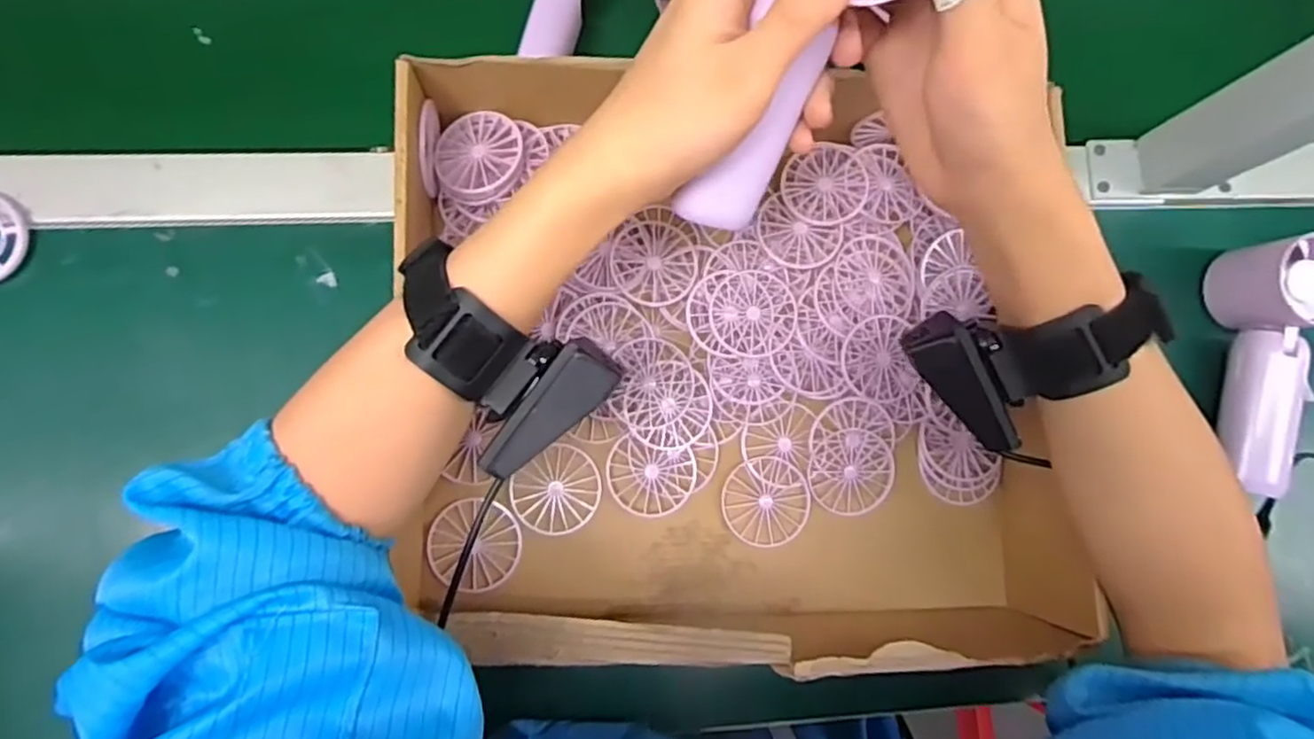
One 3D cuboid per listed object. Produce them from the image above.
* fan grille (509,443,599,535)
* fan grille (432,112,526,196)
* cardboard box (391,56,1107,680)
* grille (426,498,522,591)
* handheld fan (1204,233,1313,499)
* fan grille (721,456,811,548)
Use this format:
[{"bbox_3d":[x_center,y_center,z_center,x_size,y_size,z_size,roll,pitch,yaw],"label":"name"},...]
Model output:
[{"bbox_3d":[-0.055,0.068,0.388,0.048,0.004,0.046,1,83,-6],"label":"fan grille"},{"bbox_3d":[-0.100,-0.121,0.387,0.048,0.012,0.049,-10,84,-7],"label":"fan grille"},{"bbox_3d":[0.039,-0.006,0.369,0.333,0.079,0.295,2,83,-6],"label":"cardboard box"},{"bbox_3d":[-0.101,0.097,0.385,0.049,0.008,0.047,0,74,0],"label":"grille"},{"bbox_3d":[0.378,-0.001,0.422,0.065,0.060,0.150,-4,84,-6],"label":"handheld fan"},{"bbox_3d":[0.064,0.077,0.402,0.050,0.004,0.049,11,82,-4],"label":"fan grille"}]

